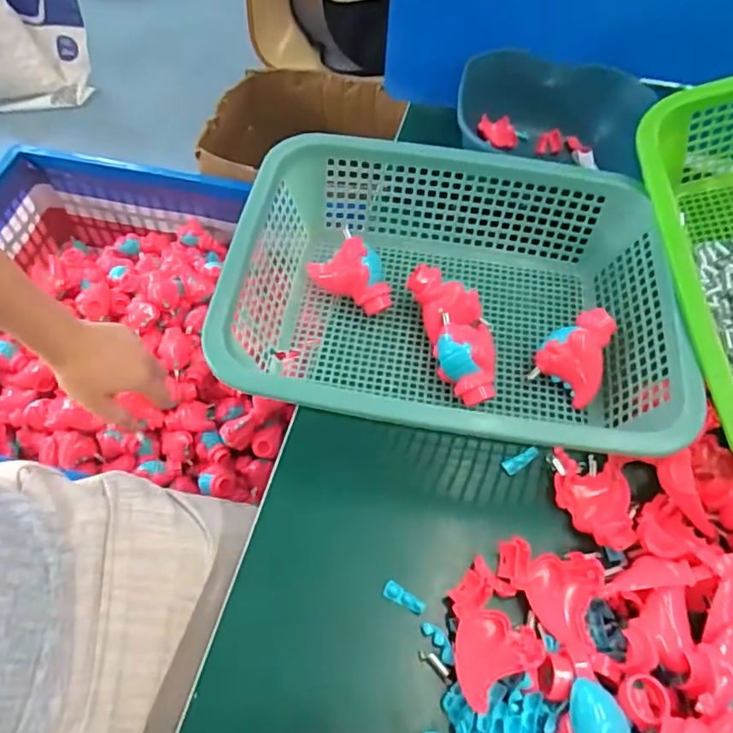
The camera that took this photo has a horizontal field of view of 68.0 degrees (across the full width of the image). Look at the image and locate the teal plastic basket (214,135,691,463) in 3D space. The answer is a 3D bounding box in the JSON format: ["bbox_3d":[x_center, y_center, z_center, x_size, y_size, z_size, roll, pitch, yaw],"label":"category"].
[{"bbox_3d":[0.067,-0.052,0.457,0.338,0.106,0.262,9,57,2],"label":"teal plastic basket"}]

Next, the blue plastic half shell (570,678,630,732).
[{"bbox_3d":[0.133,0.209,0.311,0.029,0.017,0.049,1,57,-3],"label":"blue plastic half shell"}]

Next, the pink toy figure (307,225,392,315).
[{"bbox_3d":[-0.013,-0.084,0.492,0.085,0.053,0.038,34,61,17],"label":"pink toy figure"}]

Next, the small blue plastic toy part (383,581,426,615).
[{"bbox_3d":[0.026,0.160,0.375,0.030,0.009,0.011,22,58,11],"label":"small blue plastic toy part"}]

